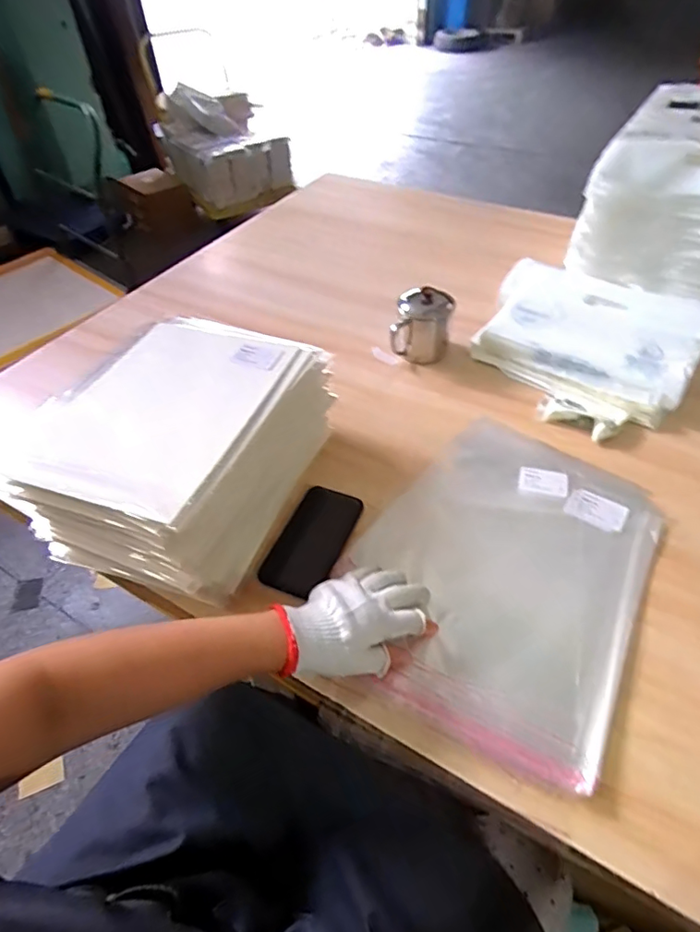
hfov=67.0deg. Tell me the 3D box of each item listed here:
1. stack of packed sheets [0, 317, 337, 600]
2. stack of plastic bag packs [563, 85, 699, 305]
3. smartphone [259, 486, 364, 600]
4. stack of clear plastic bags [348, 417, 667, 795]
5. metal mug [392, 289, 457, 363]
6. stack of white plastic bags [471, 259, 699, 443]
[{"bbox_3d":[-0.201,-0.026,0.653,0.264,0.165,0.326,15,50,15],"label":"stack of packed sheets"},{"bbox_3d":[0.593,-0.463,0.888,0.298,0.198,0.383,27,54,24],"label":"stack of plastic bag packs"},{"bbox_3d":[-0.046,0.089,0.644,0.076,0.009,0.147,18,51,18],"label":"smartphone"},{"bbox_3d":[0.177,0.107,0.605,0.290,0.020,0.381,24,56,22],"label":"stack of clear plastic bags"},{"bbox_3d":[0.116,-0.228,0.858,0.096,0.100,0.077,3,47,5],"label":"metal mug"},{"bbox_3d":[0.352,-0.194,0.820,0.323,0.065,0.283,28,54,25],"label":"stack of white plastic bags"}]

